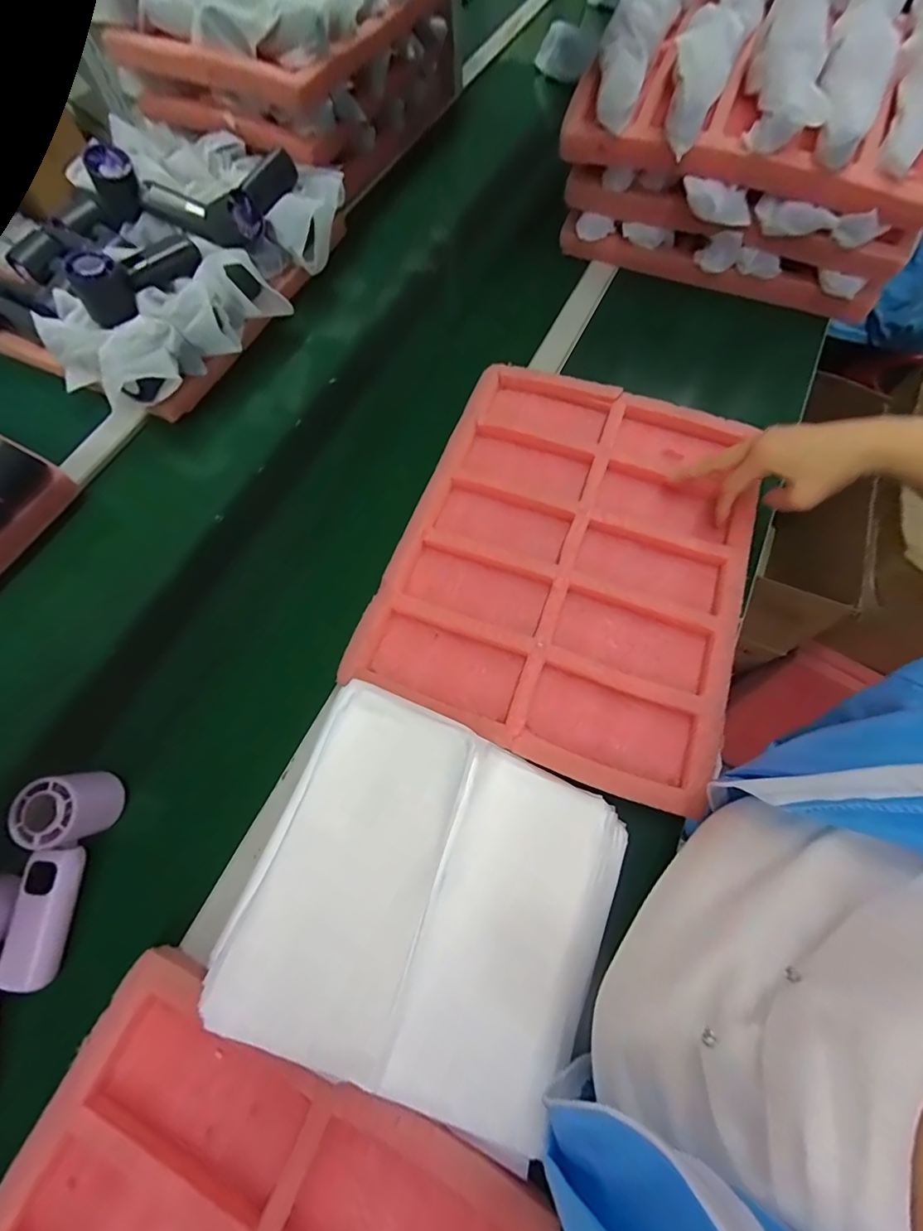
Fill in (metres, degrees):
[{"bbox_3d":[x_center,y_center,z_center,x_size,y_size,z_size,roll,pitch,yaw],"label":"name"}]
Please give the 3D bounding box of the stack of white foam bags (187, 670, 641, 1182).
[{"bbox_3d":[-0.021,0.208,0.348,0.258,0.028,0.236,21,69,9],"label":"stack of white foam bags"}]

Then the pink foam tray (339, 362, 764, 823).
[{"bbox_3d":[0.114,-0.070,0.475,0.329,0.036,0.421,20,70,5],"label":"pink foam tray"}]

